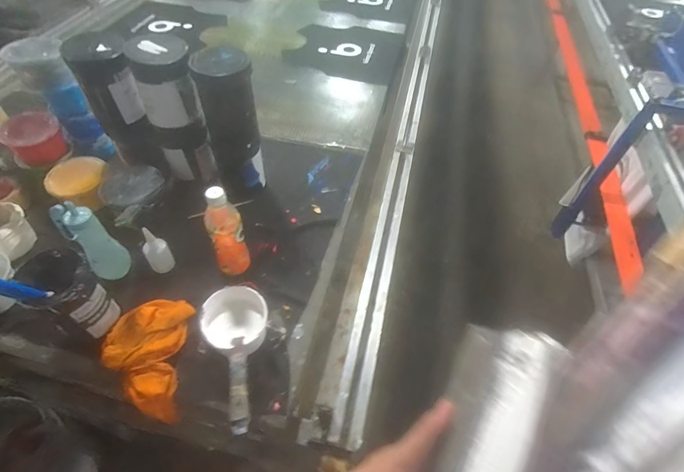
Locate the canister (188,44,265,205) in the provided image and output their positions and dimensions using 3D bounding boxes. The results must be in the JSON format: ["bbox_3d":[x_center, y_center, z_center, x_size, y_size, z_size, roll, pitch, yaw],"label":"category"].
[{"bbox_3d":[-0.232,-0.227,0.812,0.109,0.307,0.087,-18,54,-10],"label":"canister"}]

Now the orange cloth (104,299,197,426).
[{"bbox_3d":[-0.346,0.213,0.686,0.121,0.091,0.189,-3,53,1],"label":"orange cloth"}]

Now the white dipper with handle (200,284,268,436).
[{"bbox_3d":[-0.158,0.184,0.592,0.108,0.084,0.276,-17,24,-13],"label":"white dipper with handle"}]

